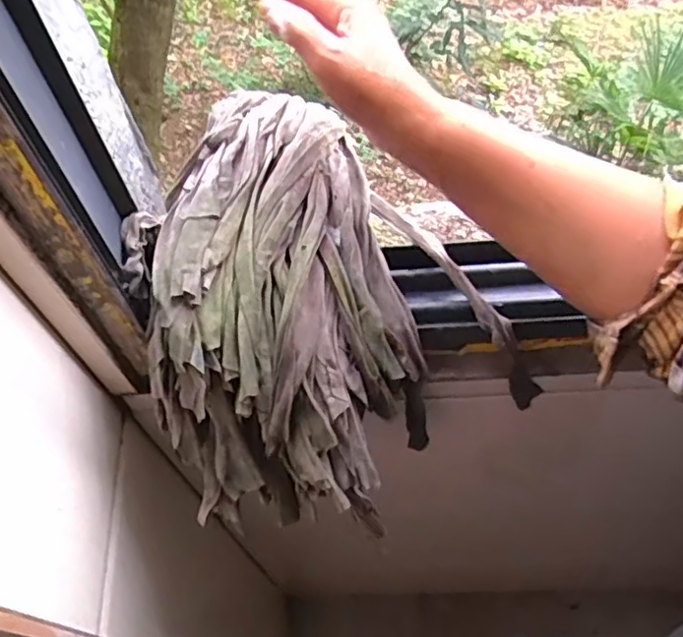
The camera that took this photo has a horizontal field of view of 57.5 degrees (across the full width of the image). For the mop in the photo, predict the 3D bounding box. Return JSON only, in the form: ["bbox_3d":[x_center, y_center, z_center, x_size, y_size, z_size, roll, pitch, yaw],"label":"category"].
[{"bbox_3d":[-0.041,-0.005,0.470,0.240,0.148,0.281,-36,60,-17],"label":"mop"}]

